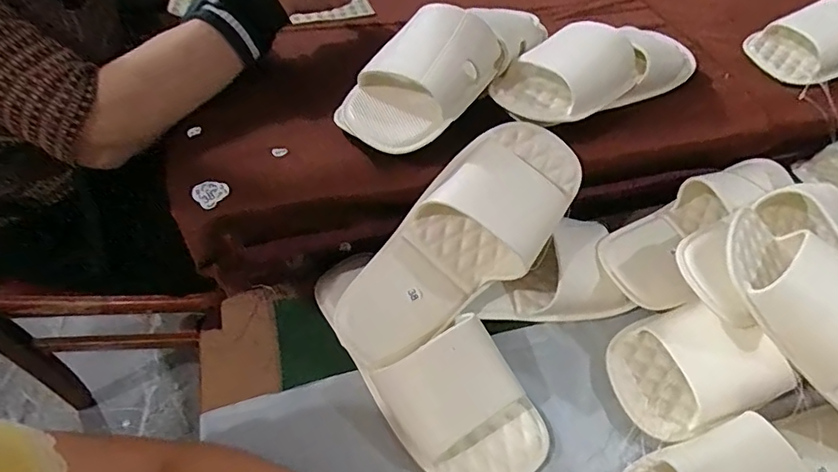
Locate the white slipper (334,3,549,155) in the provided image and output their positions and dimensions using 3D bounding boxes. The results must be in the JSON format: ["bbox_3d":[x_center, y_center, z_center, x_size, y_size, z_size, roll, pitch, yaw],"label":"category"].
[{"bbox_3d":[0.028,-0.184,0.485,0.109,0.081,0.251,30,55,20],"label":"white slipper"}]

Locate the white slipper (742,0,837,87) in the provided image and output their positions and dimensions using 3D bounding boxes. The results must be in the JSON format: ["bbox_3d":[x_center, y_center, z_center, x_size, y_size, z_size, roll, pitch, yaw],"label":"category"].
[{"bbox_3d":[0.495,-0.236,0.592,0.226,0.060,0.096,-15,53,-15],"label":"white slipper"}]

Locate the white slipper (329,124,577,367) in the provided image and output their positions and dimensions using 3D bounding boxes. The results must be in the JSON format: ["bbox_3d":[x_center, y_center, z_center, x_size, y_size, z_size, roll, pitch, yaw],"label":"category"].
[{"bbox_3d":[0.038,0.008,0.442,0.261,0.065,0.108,-45,62,-4],"label":"white slipper"}]

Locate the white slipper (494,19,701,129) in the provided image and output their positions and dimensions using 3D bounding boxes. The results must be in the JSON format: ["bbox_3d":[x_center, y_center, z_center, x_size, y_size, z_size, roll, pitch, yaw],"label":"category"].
[{"bbox_3d":[0.177,-0.172,0.508,0.230,0.073,0.093,-29,57,-24],"label":"white slipper"}]

